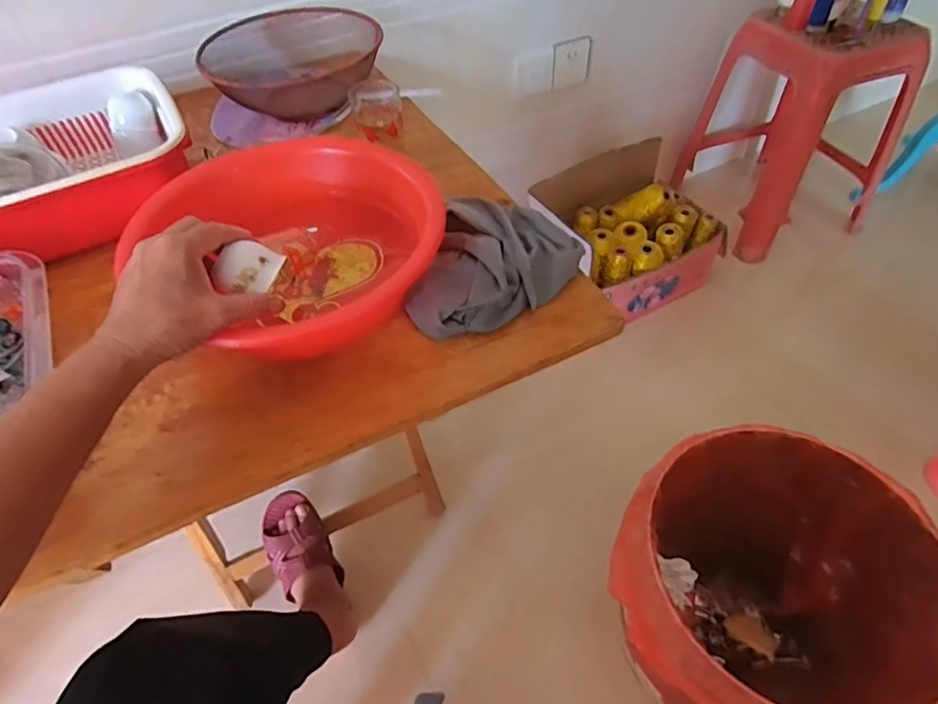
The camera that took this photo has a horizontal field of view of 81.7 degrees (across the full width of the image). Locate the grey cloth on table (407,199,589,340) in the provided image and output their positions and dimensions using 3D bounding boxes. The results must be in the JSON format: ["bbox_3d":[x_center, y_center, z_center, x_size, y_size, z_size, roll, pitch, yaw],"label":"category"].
[{"bbox_3d":[0.011,-0.083,0.512,0.169,0.044,0.131,-37,57,-24],"label":"grey cloth on table"}]

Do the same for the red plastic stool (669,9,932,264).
[{"bbox_3d":[0.748,-0.544,1.276,0.388,0.416,0.388,-18,52,-11],"label":"red plastic stool"}]

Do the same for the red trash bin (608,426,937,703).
[{"bbox_3d":[0.345,0.307,0.685,0.313,0.296,0.306,-2,50,2],"label":"red trash bin"}]

